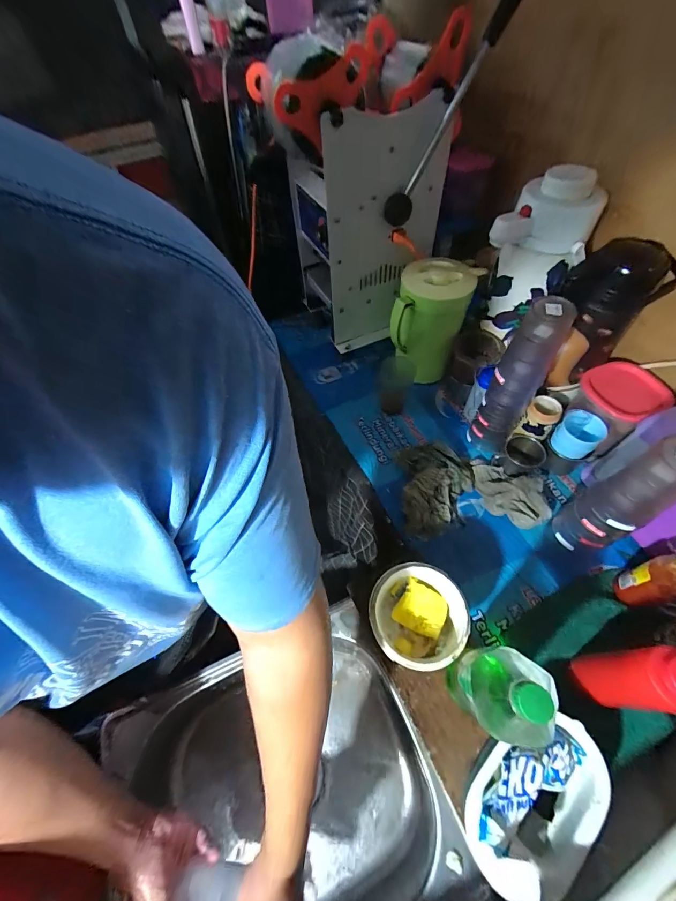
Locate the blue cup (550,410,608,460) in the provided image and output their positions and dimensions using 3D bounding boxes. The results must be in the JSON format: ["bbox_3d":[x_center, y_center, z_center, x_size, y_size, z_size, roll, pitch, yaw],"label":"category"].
[{"bbox_3d":[0.472,-0.029,0.673,0.062,0.072,0.076,-39,63,-20],"label":"blue cup"}]

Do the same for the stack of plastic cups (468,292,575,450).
[{"bbox_3d":[0.325,-0.117,0.635,0.082,0.324,0.068,31,64,21],"label":"stack of plastic cups"}]

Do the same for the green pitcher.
[{"bbox_3d":[0.214,-0.293,0.813,0.148,0.249,0.154,17,60,13],"label":"green pitcher"}]

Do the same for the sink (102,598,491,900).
[{"bbox_3d":[-0.095,0.535,0.537,0.449,0.155,0.388,-22,59,-11],"label":"sink"}]

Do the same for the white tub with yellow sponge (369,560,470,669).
[{"bbox_3d":[0.117,0.263,0.529,0.135,0.143,0.127,-1,57,2],"label":"white tub with yellow sponge"}]

